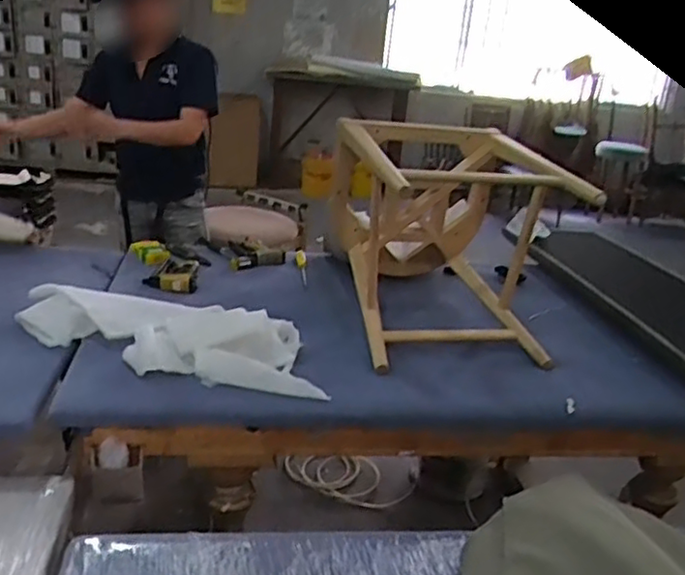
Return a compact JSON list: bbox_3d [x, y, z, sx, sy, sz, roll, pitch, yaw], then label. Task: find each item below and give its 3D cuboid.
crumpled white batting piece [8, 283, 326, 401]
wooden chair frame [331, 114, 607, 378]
[{"bbox_3d":[-0.378,0.103,1.525,0.720,0.111,0.308,9,22,8],"label":"crumpled white batting piece"},{"bbox_3d":[0.254,-0.139,1.720,0.497,0.455,0.639,0,21,-15],"label":"wooden chair frame"}]

